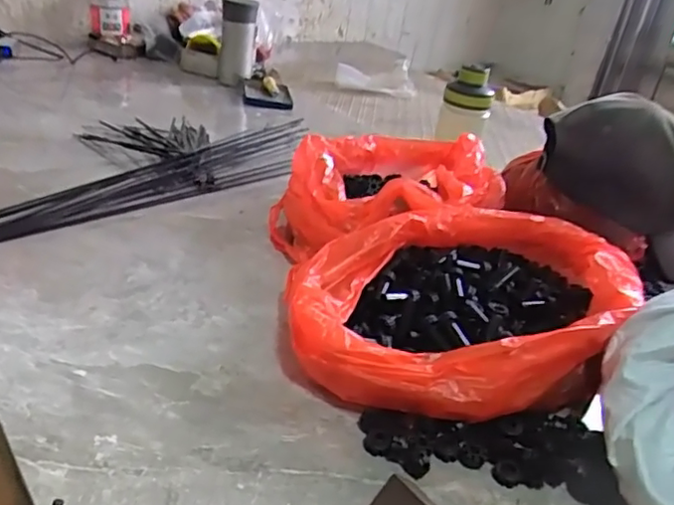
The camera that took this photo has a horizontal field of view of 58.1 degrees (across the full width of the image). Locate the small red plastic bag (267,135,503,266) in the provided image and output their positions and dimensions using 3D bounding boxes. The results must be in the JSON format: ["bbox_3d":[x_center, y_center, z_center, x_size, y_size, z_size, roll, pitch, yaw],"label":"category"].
[{"bbox_3d":[0.057,-0.073,0.737,0.274,0.113,0.264,-9,31,-29],"label":"small red plastic bag"}]

